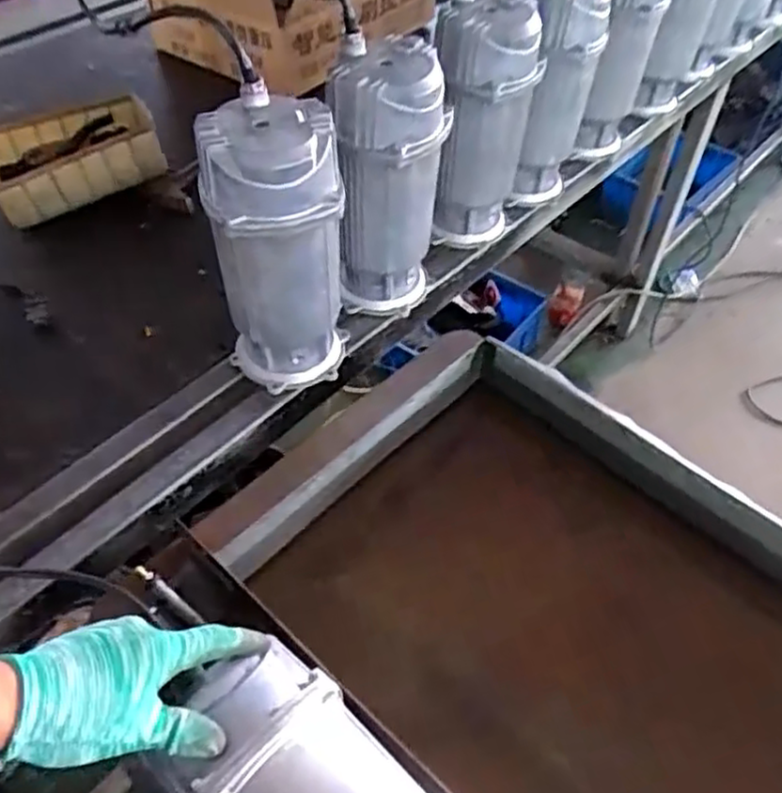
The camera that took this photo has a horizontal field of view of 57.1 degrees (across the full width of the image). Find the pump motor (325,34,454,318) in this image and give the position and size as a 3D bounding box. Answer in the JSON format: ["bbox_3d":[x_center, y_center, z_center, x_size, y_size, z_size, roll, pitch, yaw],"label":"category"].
[{"bbox_3d":[-0.005,-0.233,0.818,0.120,0.290,0.116,-3,49,-4],"label":"pump motor"}]

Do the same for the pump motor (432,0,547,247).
[{"bbox_3d":[0.112,-0.337,0.906,0.121,0.287,0.121,9,50,6],"label":"pump motor"}]

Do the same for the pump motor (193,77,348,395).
[{"bbox_3d":[-0.114,-0.140,0.736,0.126,0.292,0.101,-6,50,-7],"label":"pump motor"}]

